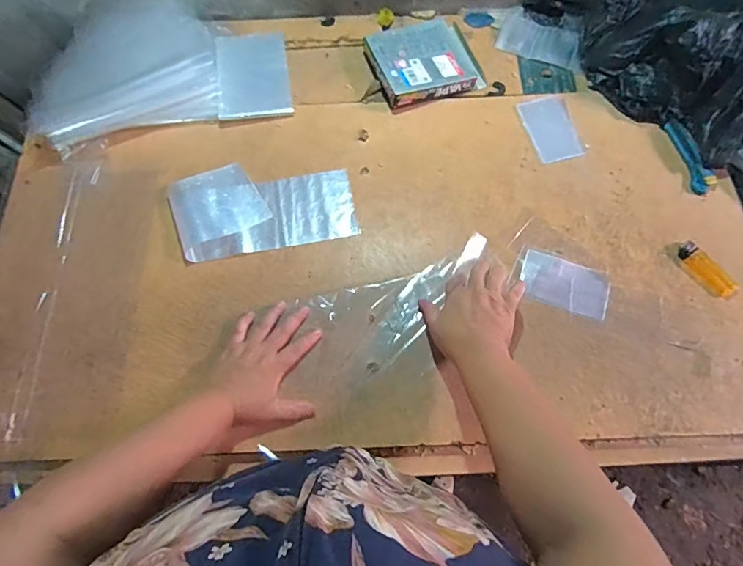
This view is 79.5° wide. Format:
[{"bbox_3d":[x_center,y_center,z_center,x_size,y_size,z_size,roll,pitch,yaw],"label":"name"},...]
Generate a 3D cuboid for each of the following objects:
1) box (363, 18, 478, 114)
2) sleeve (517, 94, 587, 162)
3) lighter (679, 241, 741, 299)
[{"bbox_3d":[0.077,-0.348,0.706,0.143,0.032,0.141,-21,69,-7],"label":"box"},{"bbox_3d":[0.268,-0.233,0.670,0.072,0.004,0.116,-10,68,-3],"label":"sleeve"},{"bbox_3d":[0.428,-0.015,0.574,0.028,0.013,0.084,-31,71,-11],"label":"lighter"}]

